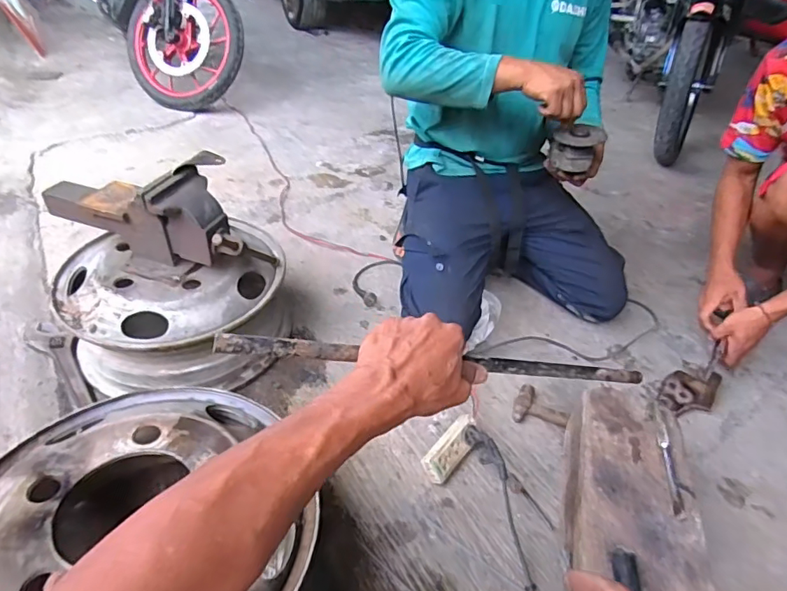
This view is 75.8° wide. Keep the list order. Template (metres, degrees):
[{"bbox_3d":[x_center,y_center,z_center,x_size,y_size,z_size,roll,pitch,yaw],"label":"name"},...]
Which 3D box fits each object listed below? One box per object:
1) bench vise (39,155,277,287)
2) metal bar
[{"bbox_3d":[-0.450,-0.175,0.993,0.421,0.195,0.229,20,40,21],"label":"bench vise"},{"bbox_3d":[0.076,0.069,0.512,0.487,0.016,0.014,8,33,-26],"label":"metal bar"}]

